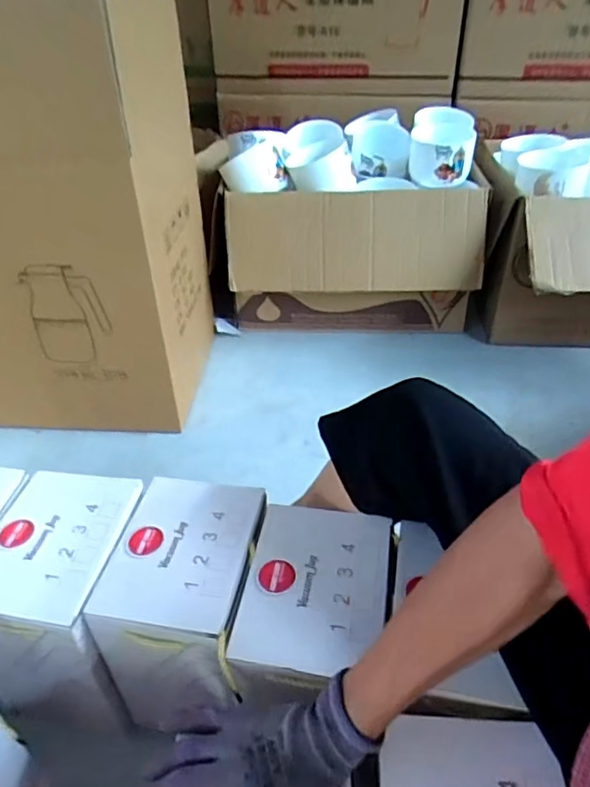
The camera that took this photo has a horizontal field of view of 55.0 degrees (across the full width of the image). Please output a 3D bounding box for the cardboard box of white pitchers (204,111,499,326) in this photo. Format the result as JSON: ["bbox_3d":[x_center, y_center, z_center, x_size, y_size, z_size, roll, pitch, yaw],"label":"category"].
[{"bbox_3d":[0.117,-0.426,1.464,0.671,0.441,0.469,-2,39,0],"label":"cardboard box of white pitchers"}]

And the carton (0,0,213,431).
[{"bbox_3d":[-0.664,-0.371,1.173,0.922,0.723,0.522,3,39,5],"label":"carton"}]

